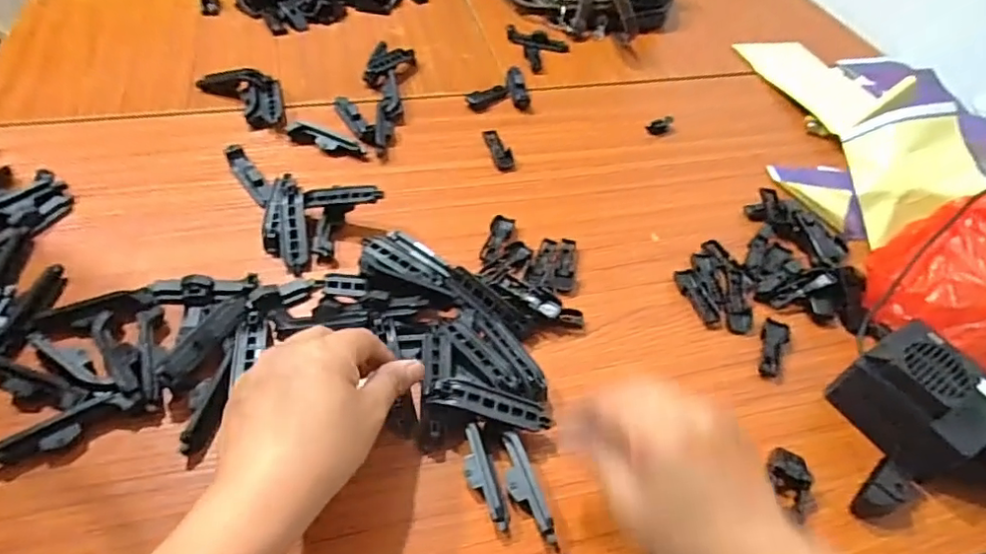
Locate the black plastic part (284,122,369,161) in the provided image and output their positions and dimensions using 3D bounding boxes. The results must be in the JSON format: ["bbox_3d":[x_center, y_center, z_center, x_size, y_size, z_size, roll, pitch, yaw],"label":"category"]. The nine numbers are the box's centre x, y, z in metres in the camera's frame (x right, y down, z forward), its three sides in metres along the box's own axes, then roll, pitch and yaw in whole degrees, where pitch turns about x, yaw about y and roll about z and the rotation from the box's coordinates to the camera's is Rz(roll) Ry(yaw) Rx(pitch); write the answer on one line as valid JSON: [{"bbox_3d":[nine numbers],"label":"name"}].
[{"bbox_3d":[-0.148,-0.121,0.511,0.075,0.014,0.015,19,50,11],"label":"black plastic part"}]

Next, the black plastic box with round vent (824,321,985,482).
[{"bbox_3d":[0.274,0.076,0.364,0.069,0.059,0.074,-20,54,-21],"label":"black plastic box with round vent"}]

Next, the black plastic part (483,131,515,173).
[{"bbox_3d":[0.006,-0.117,0.527,0.017,0.007,0.050,-12,52,-15],"label":"black plastic part"}]

